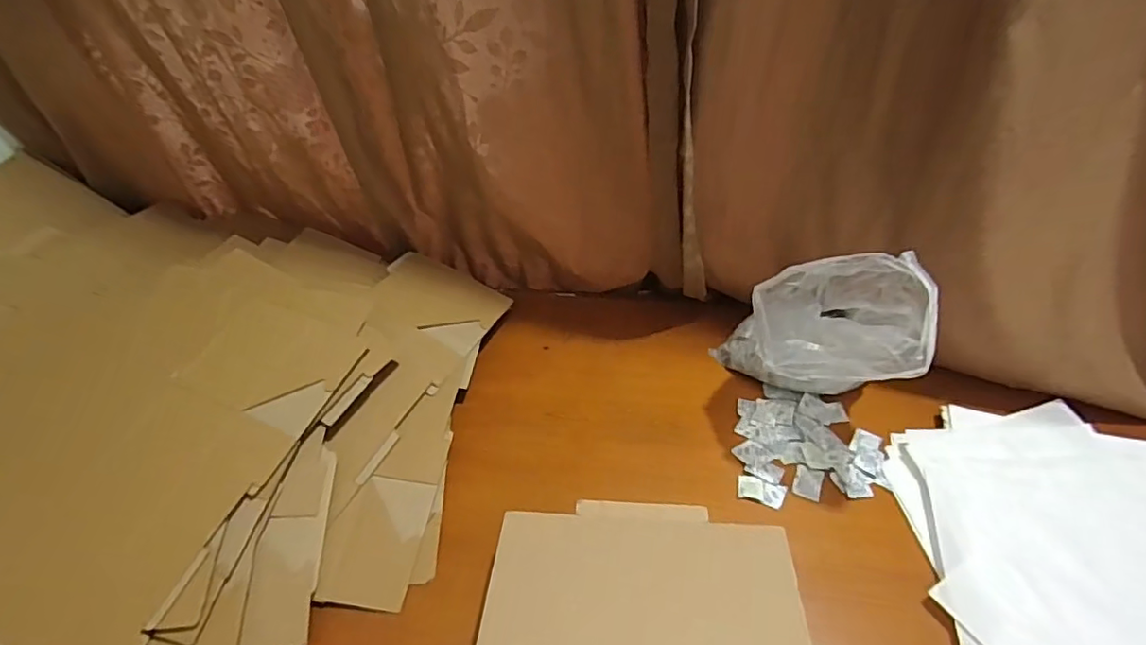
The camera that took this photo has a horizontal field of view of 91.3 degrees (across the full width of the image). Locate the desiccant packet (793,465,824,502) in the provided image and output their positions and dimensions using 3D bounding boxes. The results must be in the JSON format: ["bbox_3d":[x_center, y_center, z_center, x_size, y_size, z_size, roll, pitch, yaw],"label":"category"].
[{"bbox_3d":[0.274,0.187,0.653,0.030,0.007,0.037,16,47,19],"label":"desiccant packet"}]

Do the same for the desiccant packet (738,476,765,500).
[{"bbox_3d":[0.207,0.191,0.650,0.028,0.005,0.028,7,45,11],"label":"desiccant packet"}]

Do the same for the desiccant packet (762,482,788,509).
[{"bbox_3d":[0.230,0.198,0.642,0.026,0.004,0.028,15,48,21],"label":"desiccant packet"}]

